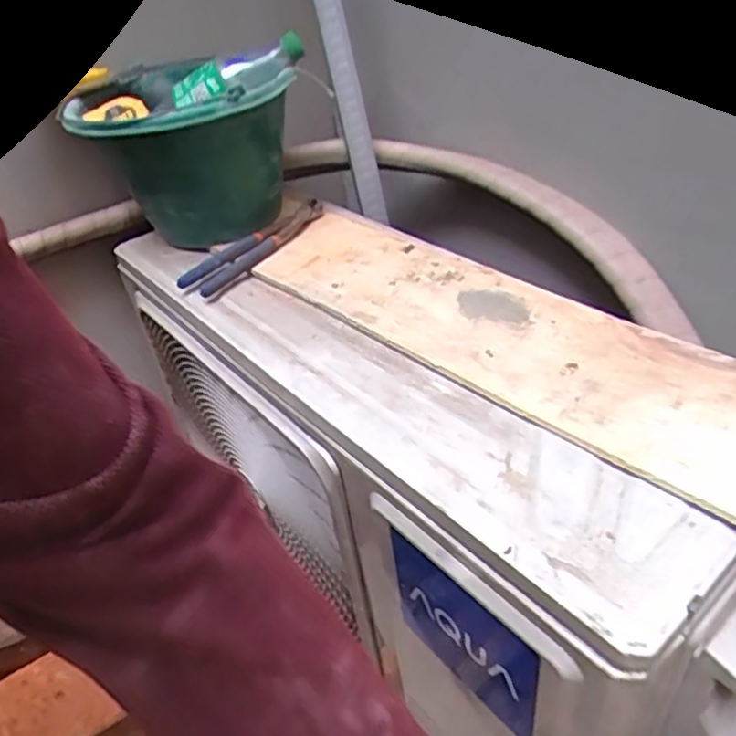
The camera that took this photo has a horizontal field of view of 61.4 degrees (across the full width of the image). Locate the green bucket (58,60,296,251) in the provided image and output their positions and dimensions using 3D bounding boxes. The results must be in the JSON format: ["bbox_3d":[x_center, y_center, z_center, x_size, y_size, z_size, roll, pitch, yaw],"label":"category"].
[{"bbox_3d":[-0.214,-0.252,0.747,0.221,0.180,0.253,-17,37,-15],"label":"green bucket"}]

